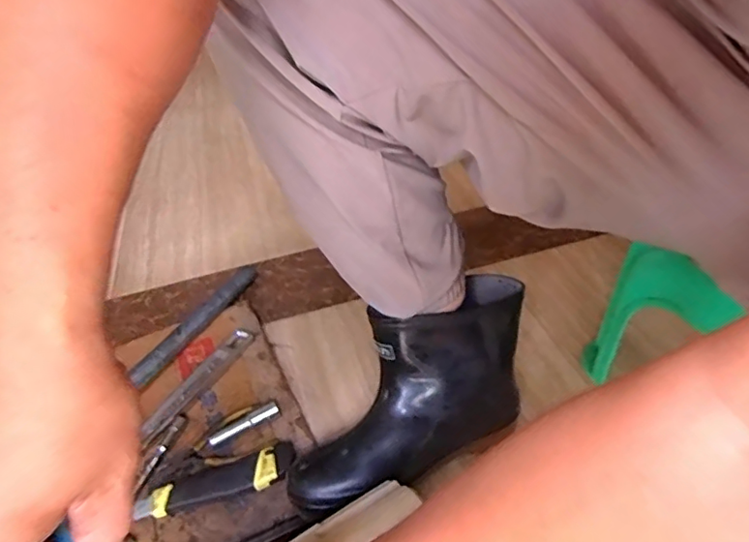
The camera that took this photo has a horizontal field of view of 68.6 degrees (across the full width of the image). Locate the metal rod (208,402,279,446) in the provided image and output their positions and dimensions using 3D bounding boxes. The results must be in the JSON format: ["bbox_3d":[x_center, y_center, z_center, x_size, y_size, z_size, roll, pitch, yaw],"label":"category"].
[{"bbox_3d":[-0.144,0.168,0.606,0.079,0.014,0.015,-23,41,-20],"label":"metal rod"}]

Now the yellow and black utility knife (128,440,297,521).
[{"bbox_3d":[-0.155,0.211,0.545,0.155,0.018,0.037,-17,39,-13],"label":"yellow and black utility knife"}]

